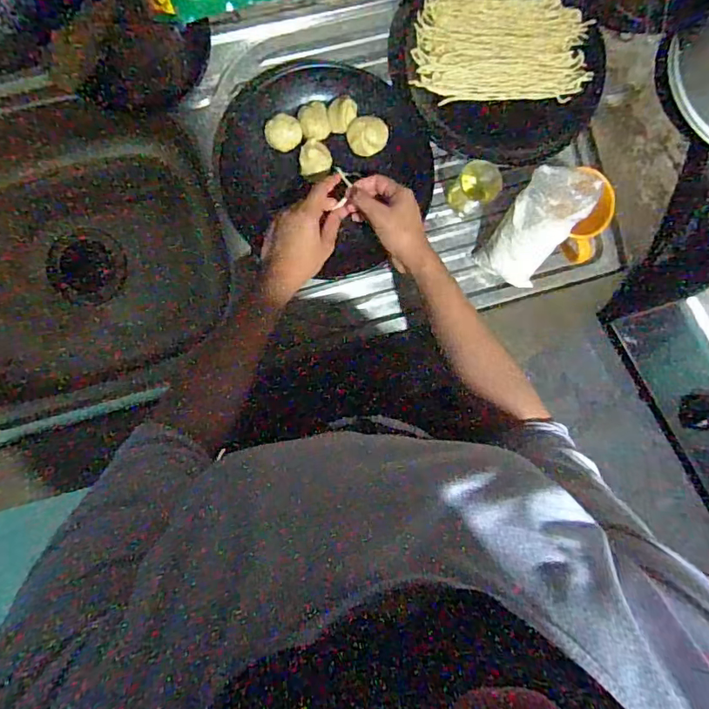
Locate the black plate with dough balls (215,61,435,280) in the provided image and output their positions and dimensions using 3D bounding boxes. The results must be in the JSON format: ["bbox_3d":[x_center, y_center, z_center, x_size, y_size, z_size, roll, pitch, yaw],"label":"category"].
[{"bbox_3d":[-0.032,-0.222,0.612,0.259,0.028,0.246,0,92,-5],"label":"black plate with dough balls"}]

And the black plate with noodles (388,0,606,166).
[{"bbox_3d":[0.184,-0.369,0.628,0.241,0.033,0.251,0,92,-5],"label":"black plate with noodles"}]

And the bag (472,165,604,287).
[{"bbox_3d":[0.215,-0.149,0.596,0.079,0.046,0.155,31,130,-5],"label":"bag"}]

